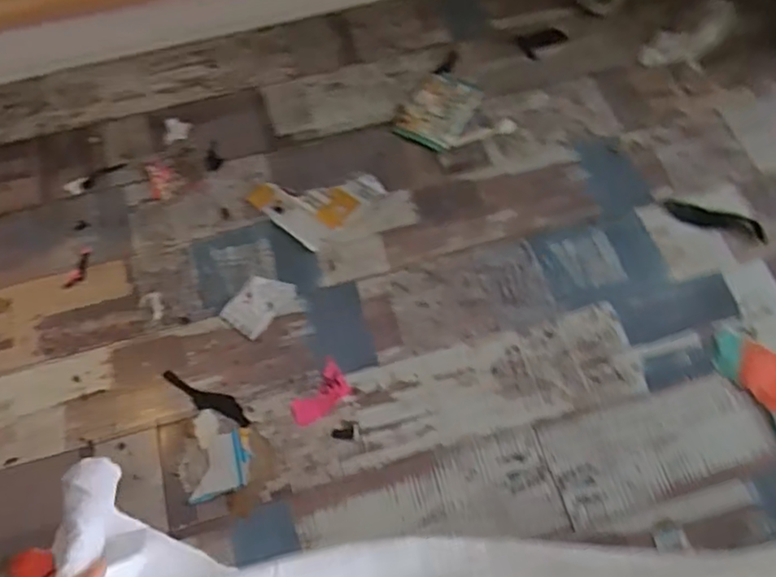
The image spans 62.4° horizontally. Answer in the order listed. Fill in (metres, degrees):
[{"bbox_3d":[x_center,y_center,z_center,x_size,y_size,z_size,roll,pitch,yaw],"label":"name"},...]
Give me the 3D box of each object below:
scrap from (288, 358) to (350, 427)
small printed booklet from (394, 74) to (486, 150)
[{"bbox_3d":[-0.115,0.177,1.061,0.108,0.010,0.063,-40,69,-17],"label":"scrap"},{"bbox_3d":[0.101,-0.365,1.311,0.126,0.026,0.172,30,68,15],"label":"small printed booklet"}]

